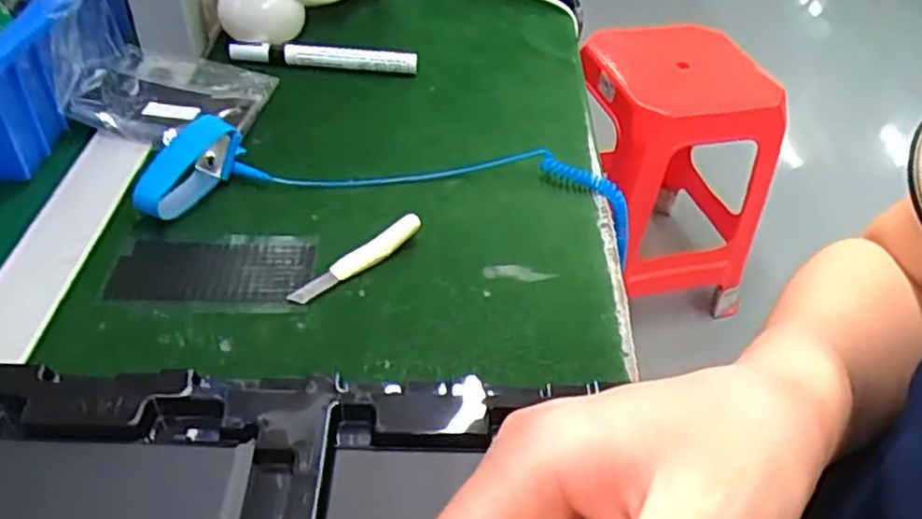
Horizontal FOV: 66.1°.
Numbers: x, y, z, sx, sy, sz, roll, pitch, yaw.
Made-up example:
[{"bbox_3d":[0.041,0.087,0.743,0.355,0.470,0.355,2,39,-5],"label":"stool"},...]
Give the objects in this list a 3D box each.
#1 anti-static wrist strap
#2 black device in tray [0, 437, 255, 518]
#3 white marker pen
[{"bbox_3d":[-0.042,-0.052,0.435,0.307,0.036,0.082,4,44,-3],"label":"anti-static wrist strap"},{"bbox_3d":[-0.127,0.083,0.246,0.099,0.007,0.043,4,44,-3],"label":"black device in tray"},{"bbox_3d":[-0.104,-0.154,0.543,0.139,0.018,0.010,0,45,-7],"label":"white marker pen"}]

